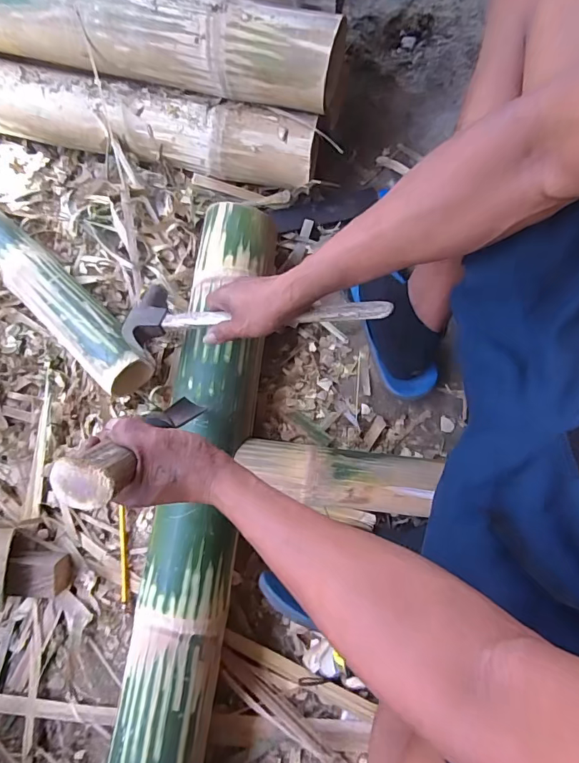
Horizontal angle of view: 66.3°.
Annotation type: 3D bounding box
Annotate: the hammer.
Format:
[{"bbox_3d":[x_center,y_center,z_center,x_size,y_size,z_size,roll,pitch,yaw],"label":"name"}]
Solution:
[{"bbox_3d":[-0.044,-0.074,0.510,0.309,0.032,0.090,2,77,16],"label":"hammer"}]

